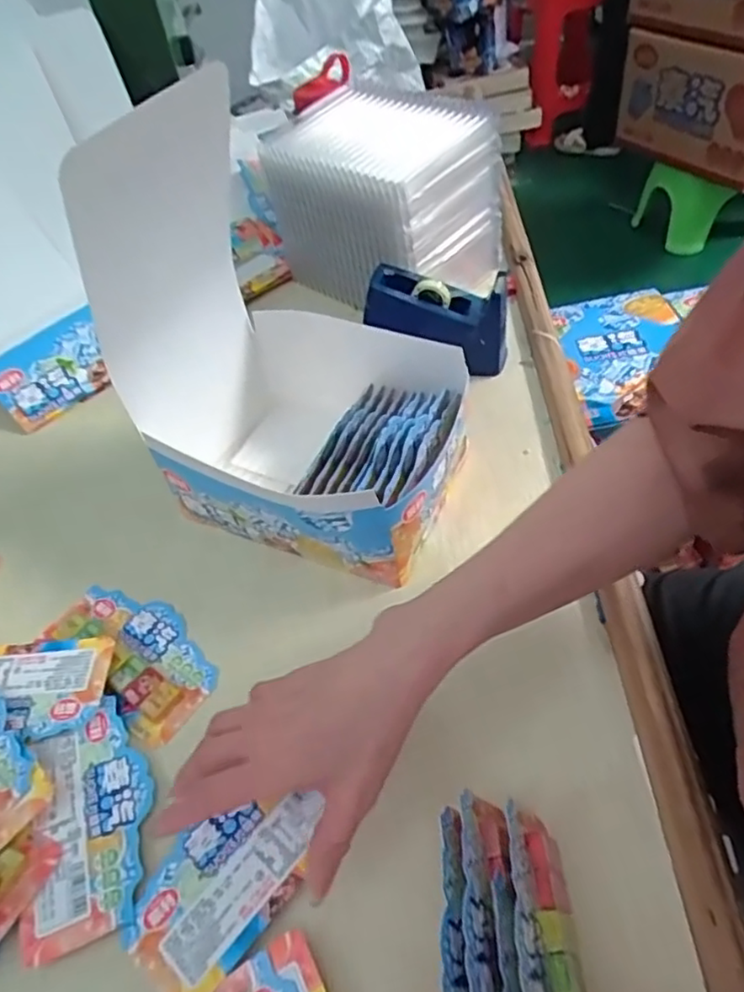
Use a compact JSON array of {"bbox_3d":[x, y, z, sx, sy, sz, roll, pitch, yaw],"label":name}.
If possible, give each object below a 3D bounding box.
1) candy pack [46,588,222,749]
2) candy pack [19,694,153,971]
[{"bbox_3d":[-0.173,0.111,0.475,0.143,0.011,0.072,31,59,31],"label":"candy pack"},{"bbox_3d":[-0.172,0.193,0.396,0.070,0.009,0.135,-16,48,-6],"label":"candy pack"}]

